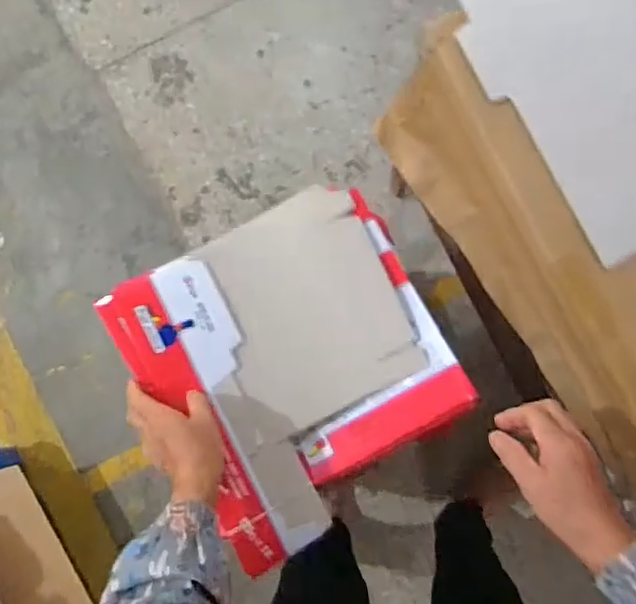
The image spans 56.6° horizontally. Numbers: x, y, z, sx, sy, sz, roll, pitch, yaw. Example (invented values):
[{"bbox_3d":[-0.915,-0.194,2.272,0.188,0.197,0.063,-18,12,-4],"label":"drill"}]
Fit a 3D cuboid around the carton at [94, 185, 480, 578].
[{"bbox_3d":[-0.021,0.068,0.671,0.322,0.071,0.331,-29,88,-2],"label":"carton"}]

